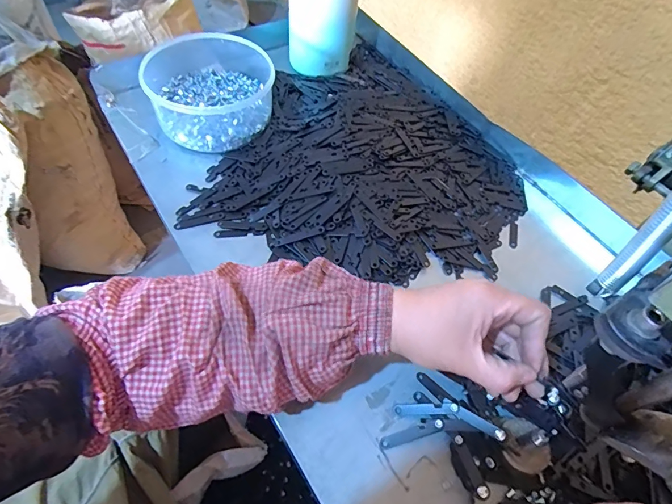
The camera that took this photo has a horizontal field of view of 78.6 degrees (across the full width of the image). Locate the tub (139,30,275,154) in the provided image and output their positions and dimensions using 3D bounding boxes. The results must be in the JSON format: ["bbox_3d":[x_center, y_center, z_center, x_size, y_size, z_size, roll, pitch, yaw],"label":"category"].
[{"bbox_3d":[-0.150,-0.212,0.515,0.163,0.065,0.178,2,57,-2],"label":"tub"}]

